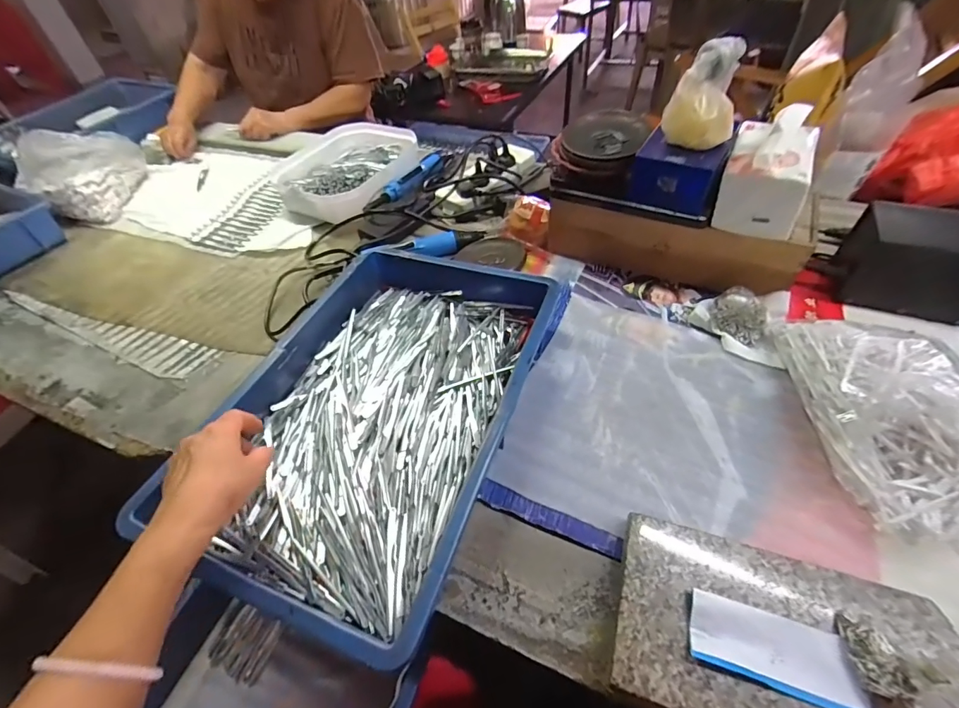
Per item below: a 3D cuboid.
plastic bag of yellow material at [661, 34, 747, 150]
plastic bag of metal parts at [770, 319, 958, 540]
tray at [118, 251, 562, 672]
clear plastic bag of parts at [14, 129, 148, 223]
[{"bbox_3d":[0.254,-0.288,0.475,0.058,0.090,0.059,-25,52,-15],"label":"plastic bag of yellow material"},{"bbox_3d":[0.398,0.043,0.420,0.133,0.098,0.239,-6,48,0],"label":"plastic bag of metal parts"},{"bbox_3d":[-0.100,0.048,0.476,0.276,0.069,0.432,14,49,17],"label":"tray"},{"bbox_3d":[-0.783,-0.364,0.860,0.138,0.138,0.219,33,59,29],"label":"clear plastic bag of parts"}]

